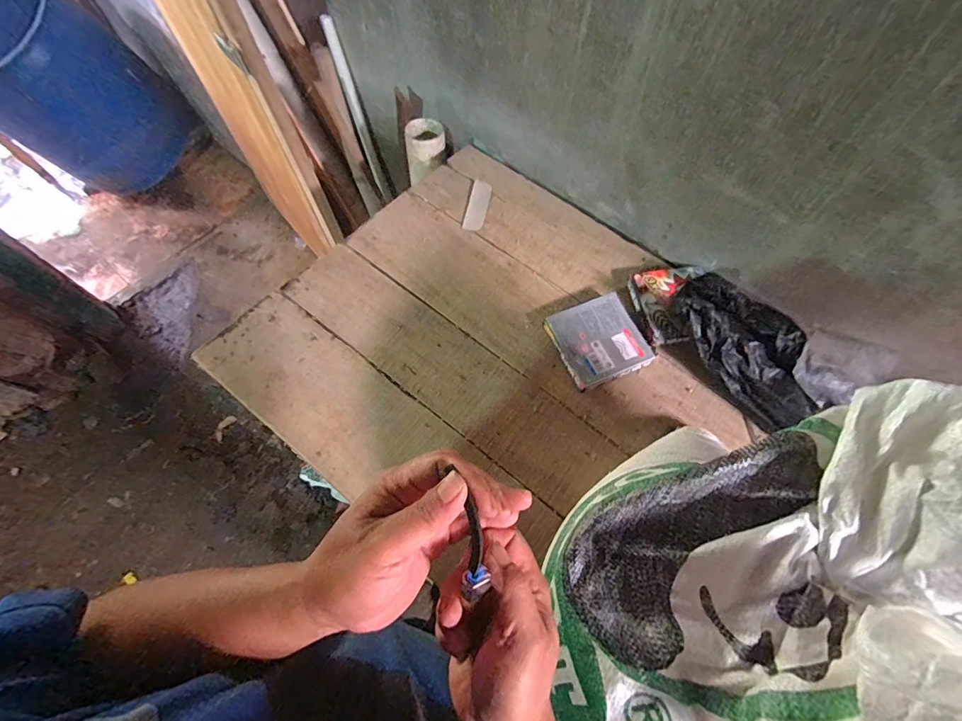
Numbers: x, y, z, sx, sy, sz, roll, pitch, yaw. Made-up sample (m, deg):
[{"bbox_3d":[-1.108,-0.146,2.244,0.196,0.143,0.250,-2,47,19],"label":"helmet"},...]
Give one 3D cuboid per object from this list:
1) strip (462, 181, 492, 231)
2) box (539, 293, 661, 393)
[{"bbox_3d":[-0.005,-0.310,0.864,0.039,0.005,0.133,11,65,5],"label":"strip"},{"bbox_3d":[0.196,-0.031,0.720,0.144,0.029,0.131,-21,67,-10],"label":"box"}]

